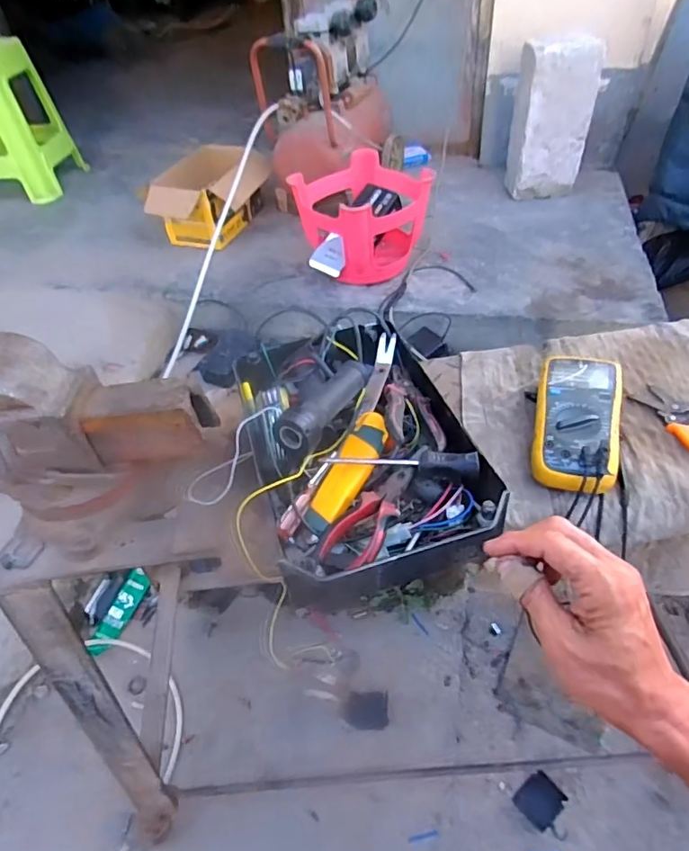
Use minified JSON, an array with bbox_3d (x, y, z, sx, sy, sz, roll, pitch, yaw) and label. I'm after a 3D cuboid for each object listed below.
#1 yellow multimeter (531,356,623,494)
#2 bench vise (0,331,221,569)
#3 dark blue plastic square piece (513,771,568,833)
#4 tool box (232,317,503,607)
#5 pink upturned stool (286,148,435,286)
[{"bbox_3d":[0.253,0.000,0.585,0.085,0.053,0.176,10,46,15],"label":"yellow multimeter"},{"bbox_3d":[-0.315,0.023,0.568,0.313,0.183,0.156,2,44,8],"label":"bench vise"},{"bbox_3d":[0.352,0.673,0.958,0.079,0.005,0.068,-30,59,-27],"label":"dark blue plastic square piece"},{"bbox_3d":[0.008,0.012,0.574,0.205,0.082,0.350,-13,44,-8],"label":"tool box"},{"bbox_3d":[0.071,-0.581,1.507,0.329,0.234,0.310,-32,50,-25],"label":"pink upturned stool"}]

